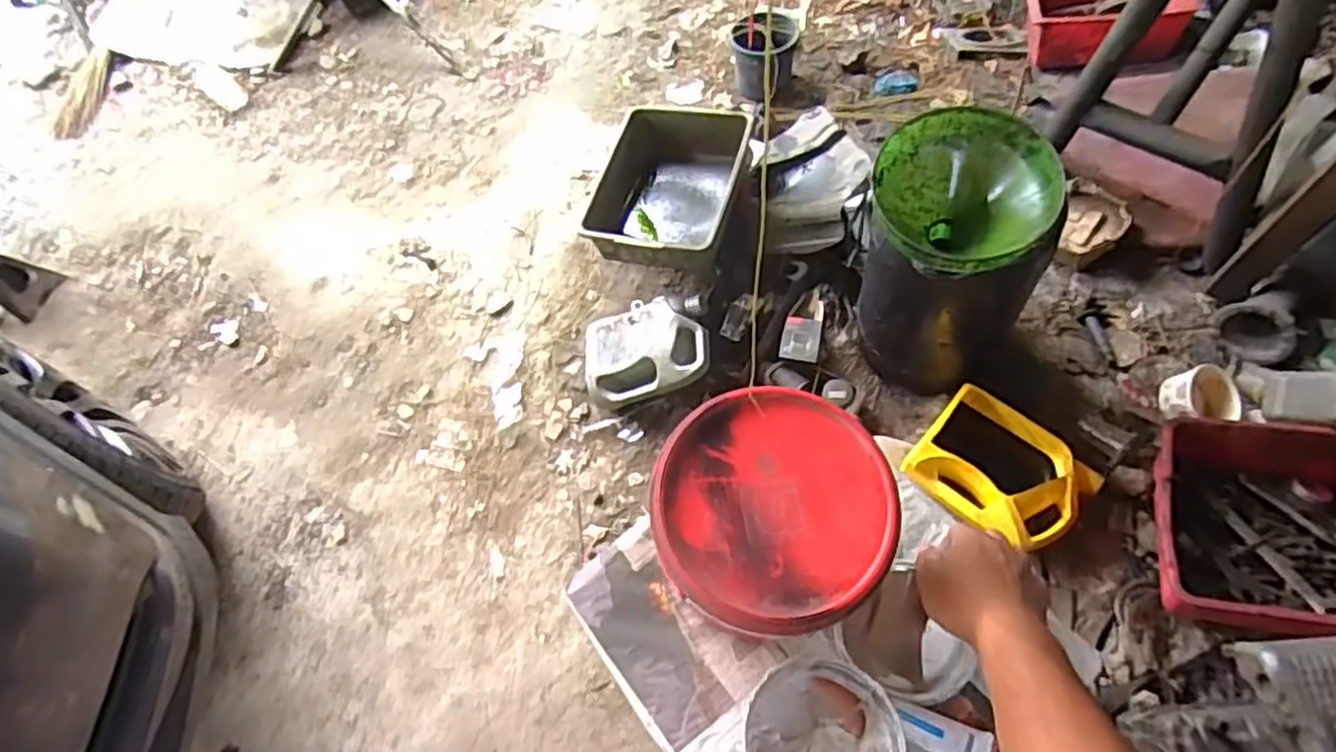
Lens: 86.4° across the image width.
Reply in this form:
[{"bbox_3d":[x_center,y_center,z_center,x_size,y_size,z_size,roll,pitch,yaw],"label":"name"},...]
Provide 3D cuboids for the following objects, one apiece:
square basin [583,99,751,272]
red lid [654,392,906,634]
[{"bbox_3d":[0.002,-0.419,1.610,0.310,0.159,0.388,12,64,13],"label":"square basin"},{"bbox_3d":[0.080,0.097,0.533,0.176,0.015,0.175,0,65,1],"label":"red lid"}]

